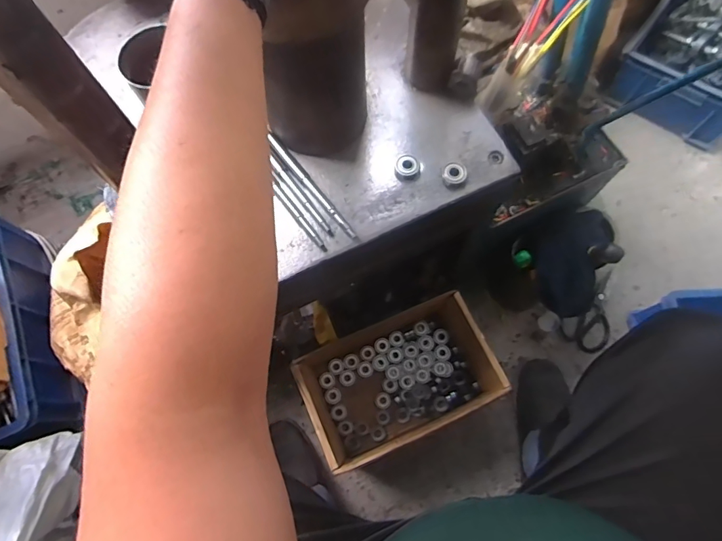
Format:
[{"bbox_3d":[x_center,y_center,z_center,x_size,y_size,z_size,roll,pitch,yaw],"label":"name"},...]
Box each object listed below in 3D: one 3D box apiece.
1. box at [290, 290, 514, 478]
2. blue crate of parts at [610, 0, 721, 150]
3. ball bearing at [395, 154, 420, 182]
[{"bbox_3d":[0.058,0.188,0.796,0.310,0.173,0.222,-23,72,-6],"label":"box"},{"bbox_3d":[0.831,-0.524,1.052,0.313,0.154,0.395,35,75,13],"label":"blue crate of parts"},{"bbox_3d":[0.059,-0.131,0.551,0.032,0.013,0.034,-19,71,-5],"label":"ball bearing"}]

